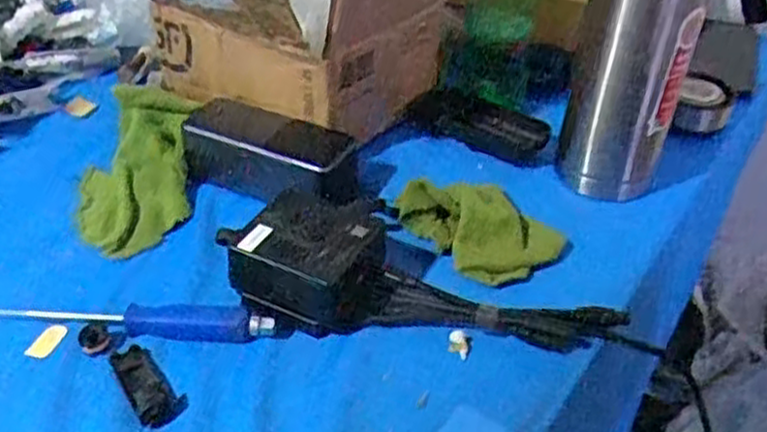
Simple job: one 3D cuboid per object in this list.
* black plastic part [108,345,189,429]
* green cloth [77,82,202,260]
[{"bbox_3d":[-0.134,0.095,0.442,0.026,0.008,0.055,-23,44,-31],"label":"black plastic part"},{"bbox_3d":[-0.187,-0.044,0.595,0.078,0.024,0.191,-1,37,-6],"label":"green cloth"}]

